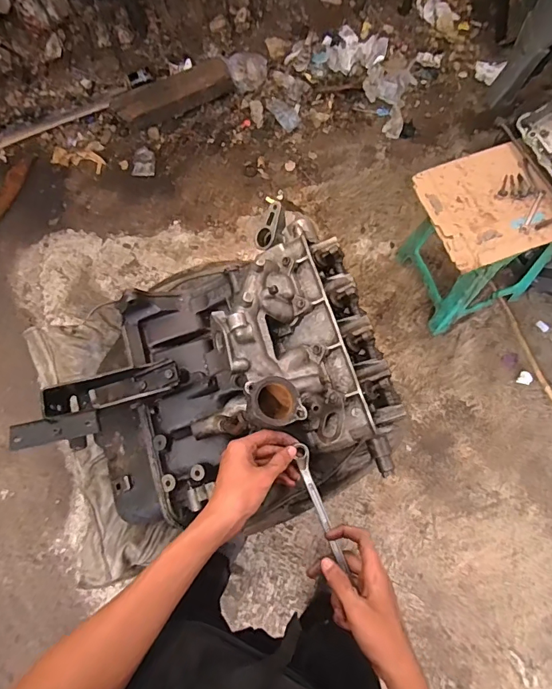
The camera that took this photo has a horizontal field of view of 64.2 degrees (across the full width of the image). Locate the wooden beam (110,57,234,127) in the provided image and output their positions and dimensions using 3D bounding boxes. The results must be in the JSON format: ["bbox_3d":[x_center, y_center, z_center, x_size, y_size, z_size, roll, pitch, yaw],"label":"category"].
[{"bbox_3d":[-0.380,-0.916,1.598,0.429,0.083,0.122,-24,78,-5],"label":"wooden beam"}]

